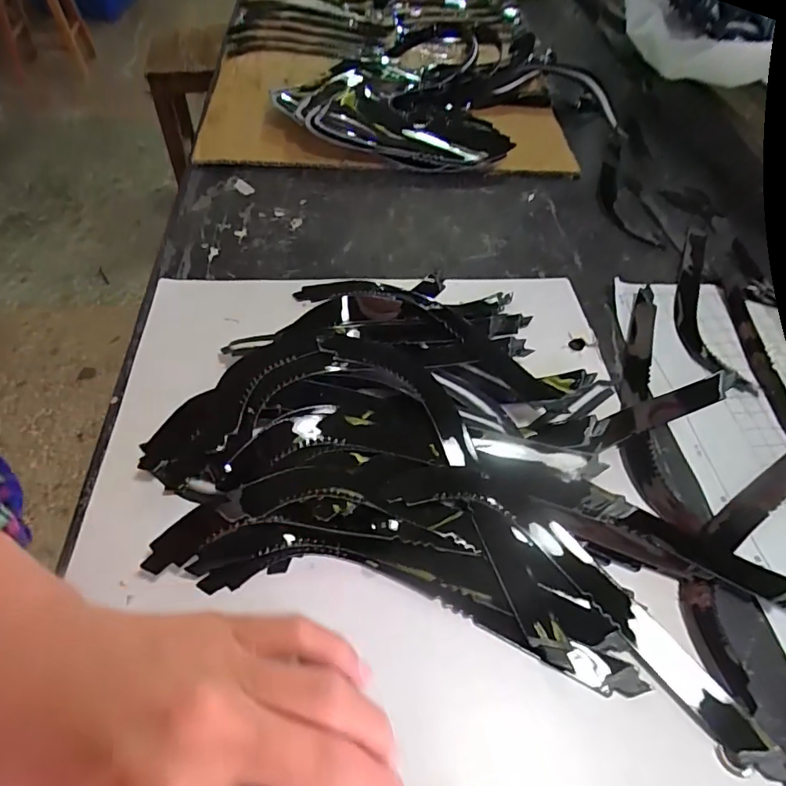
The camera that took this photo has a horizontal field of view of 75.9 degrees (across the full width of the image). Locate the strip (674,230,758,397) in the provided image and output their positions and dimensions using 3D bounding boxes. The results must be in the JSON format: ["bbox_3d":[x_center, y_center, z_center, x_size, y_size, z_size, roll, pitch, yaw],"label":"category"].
[{"bbox_3d":[0.247,-0.080,0.405,0.046,0.004,0.199,12,52,4],"label":"strip"}]

